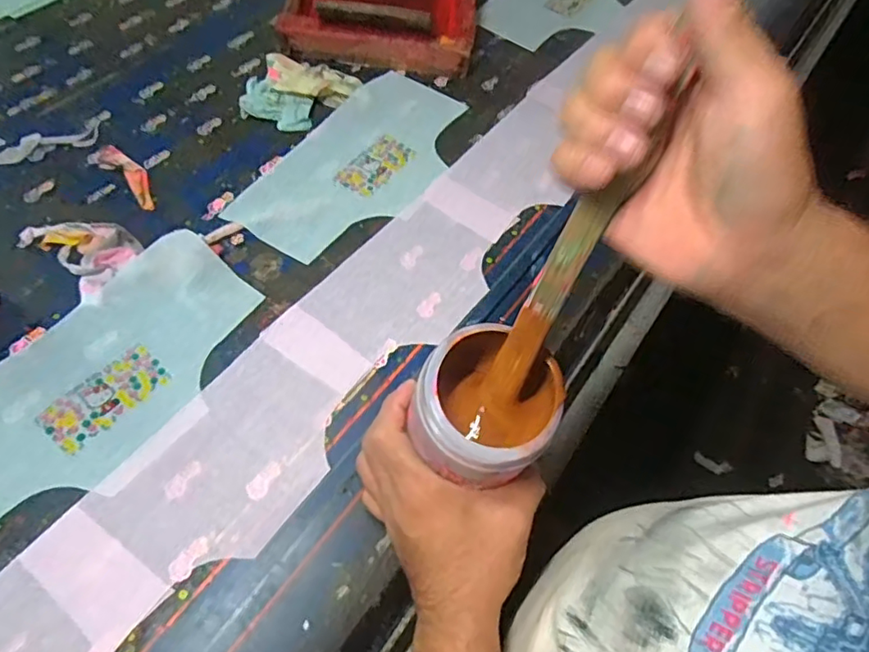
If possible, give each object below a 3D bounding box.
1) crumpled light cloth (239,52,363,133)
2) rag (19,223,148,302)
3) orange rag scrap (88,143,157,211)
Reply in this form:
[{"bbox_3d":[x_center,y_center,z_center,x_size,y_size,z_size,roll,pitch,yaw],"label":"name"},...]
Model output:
[{"bbox_3d":[-0.167,-0.284,0.700,0.121,0.034,0.096,17,57,6],"label":"crumpled light cloth"},{"bbox_3d":[-0.352,-0.077,0.559,0.113,0.020,0.075,25,59,11],"label":"rag"},{"bbox_3d":[-0.333,-0.165,0.623,0.114,0.005,0.034,37,62,18],"label":"orange rag scrap"}]

